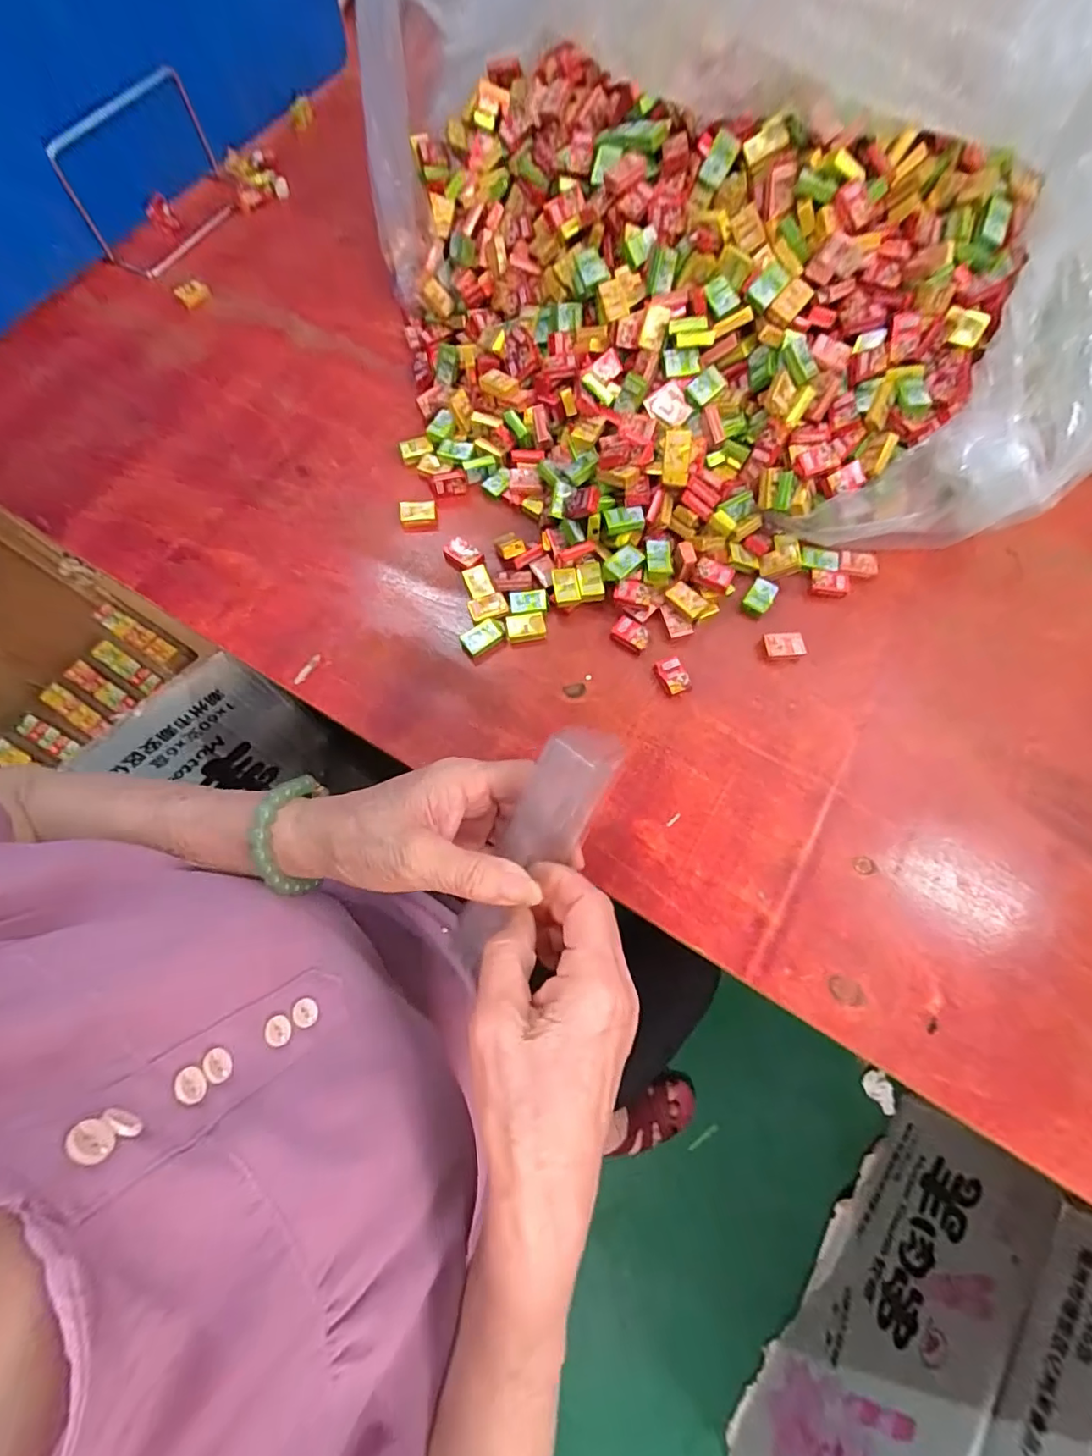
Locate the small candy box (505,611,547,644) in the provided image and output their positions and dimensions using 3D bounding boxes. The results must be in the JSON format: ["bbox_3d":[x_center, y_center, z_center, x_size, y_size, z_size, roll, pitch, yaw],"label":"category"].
[{"bbox_3d":[-0.013,-0.068,0.372,0.026,0.008,0.019,-10,70,-3],"label":"small candy box"}]

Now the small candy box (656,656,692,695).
[{"bbox_3d":[0.084,-0.035,0.361,0.017,0.009,0.026,-21,71,-7],"label":"small candy box"}]

